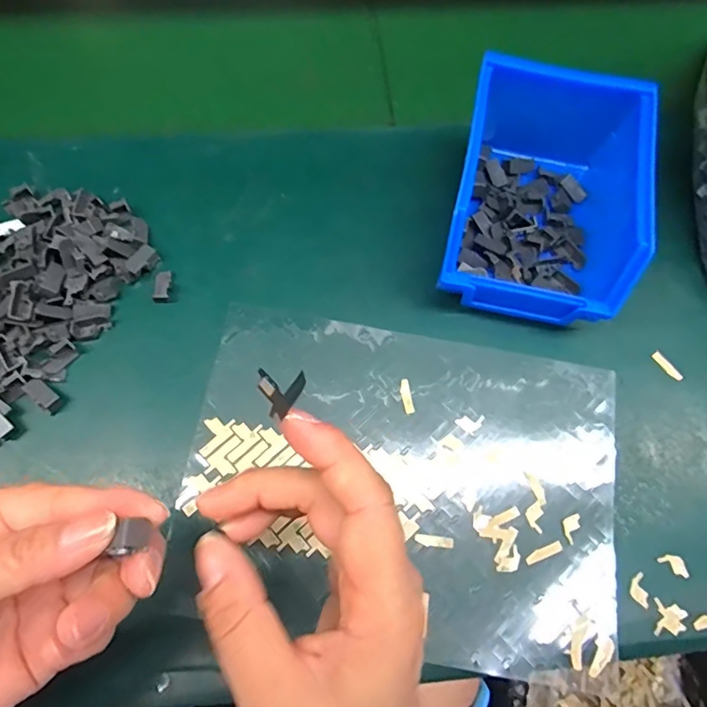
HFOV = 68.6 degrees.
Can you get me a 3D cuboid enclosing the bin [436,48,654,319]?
[{"bbox_3d":[0.116,-0.095,0.327,0.103,0.082,0.137,12,70,2],"label":"bin"}]

